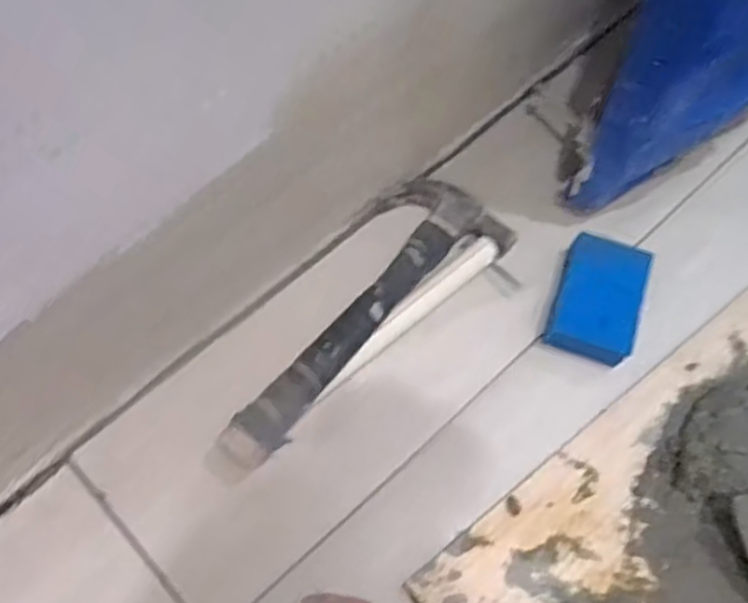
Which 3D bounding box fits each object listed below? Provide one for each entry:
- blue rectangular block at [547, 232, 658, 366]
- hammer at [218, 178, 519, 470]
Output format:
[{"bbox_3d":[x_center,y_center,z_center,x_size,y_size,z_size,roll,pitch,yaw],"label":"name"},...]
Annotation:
[{"bbox_3d":[0.206,-0.001,0.678,0.075,0.040,0.112,18,68,5],"label":"blue rectangular block"},{"bbox_3d":[-0.021,0.001,0.650,0.329,0.061,0.114,-42,75,-17],"label":"hammer"}]

